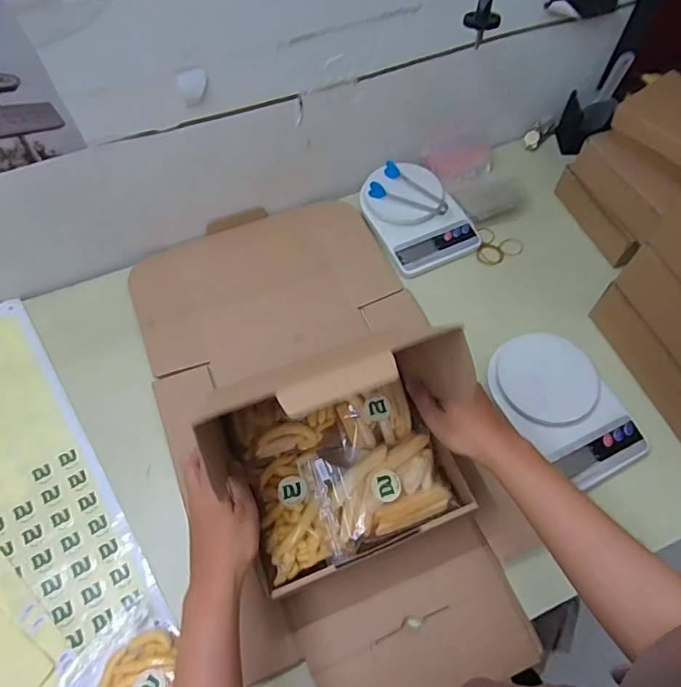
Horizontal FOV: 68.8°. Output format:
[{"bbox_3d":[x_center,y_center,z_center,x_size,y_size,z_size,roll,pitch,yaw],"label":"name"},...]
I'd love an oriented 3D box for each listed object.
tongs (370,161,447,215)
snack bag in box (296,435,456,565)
[{"bbox_3d":[0.103,-0.217,0.710,0.106,0.026,0.063,24,62,12],"label":"tongs"},{"bbox_3d":[0.037,0.133,0.472,0.127,0.025,0.089,-19,62,-13],"label":"snack bag in box"}]

